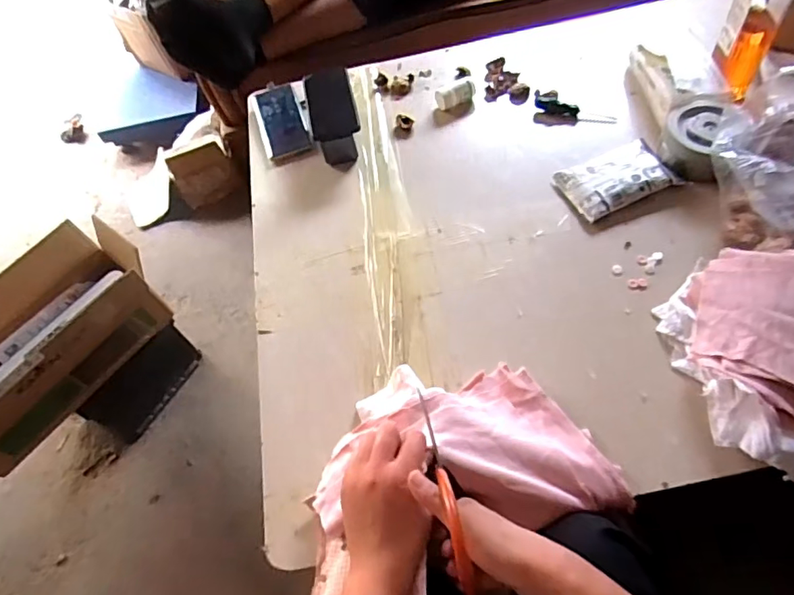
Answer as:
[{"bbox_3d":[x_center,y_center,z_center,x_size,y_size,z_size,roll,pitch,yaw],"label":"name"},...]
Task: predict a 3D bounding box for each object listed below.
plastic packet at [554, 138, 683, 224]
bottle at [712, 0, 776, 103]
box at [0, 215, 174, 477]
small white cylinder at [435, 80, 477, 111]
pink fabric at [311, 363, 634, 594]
[{"bbox_3d":[0.297,-0.161,0.729,0.140,0.034,0.095,-21,58,-4],"label":"plastic packet"},{"bbox_3d":[0.475,-0.361,0.708,0.063,0.175,0.071,-1,36,0],"label":"bottle"},{"bbox_3d":[-0.621,0.080,0.944,0.205,0.158,0.419,29,67,24],"label":"box"},{"bbox_3d":[0.096,-0.323,0.861,0.066,0.035,0.029,-21,58,-4],"label":"small white cylinder"},{"bbox_3d":[0.041,0.172,0.535,0.314,0.073,0.214,-23,63,-12],"label":"pink fabric"}]

